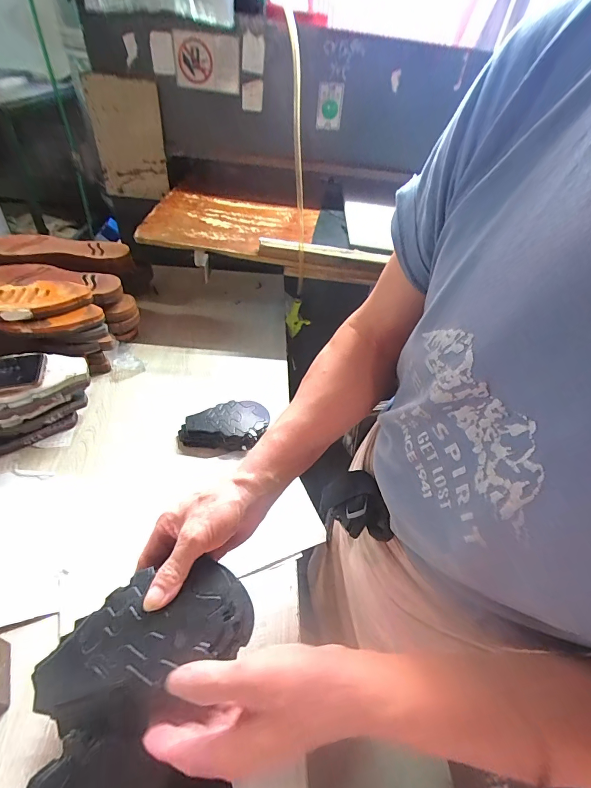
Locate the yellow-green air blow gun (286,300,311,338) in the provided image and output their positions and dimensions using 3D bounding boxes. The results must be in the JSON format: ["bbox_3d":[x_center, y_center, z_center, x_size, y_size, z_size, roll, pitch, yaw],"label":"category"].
[{"bbox_3d":[0.004,-0.177,0.911,0.039,0.131,0.054,-7,67,-14],"label":"yellow-green air blow gun"}]

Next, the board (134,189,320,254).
[{"bbox_3d":[-0.151,-0.420,0.882,0.392,0.033,0.294,7,45,-1],"label":"board"}]

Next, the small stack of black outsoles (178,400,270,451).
[{"bbox_3d":[-0.129,0.056,0.662,0.151,0.040,0.097,6,45,-2],"label":"small stack of black outsoles"}]

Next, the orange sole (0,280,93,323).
[{"bbox_3d":[-0.525,-0.166,0.634,0.290,0.025,0.096,-1,45,-9],"label":"orange sole"}]

